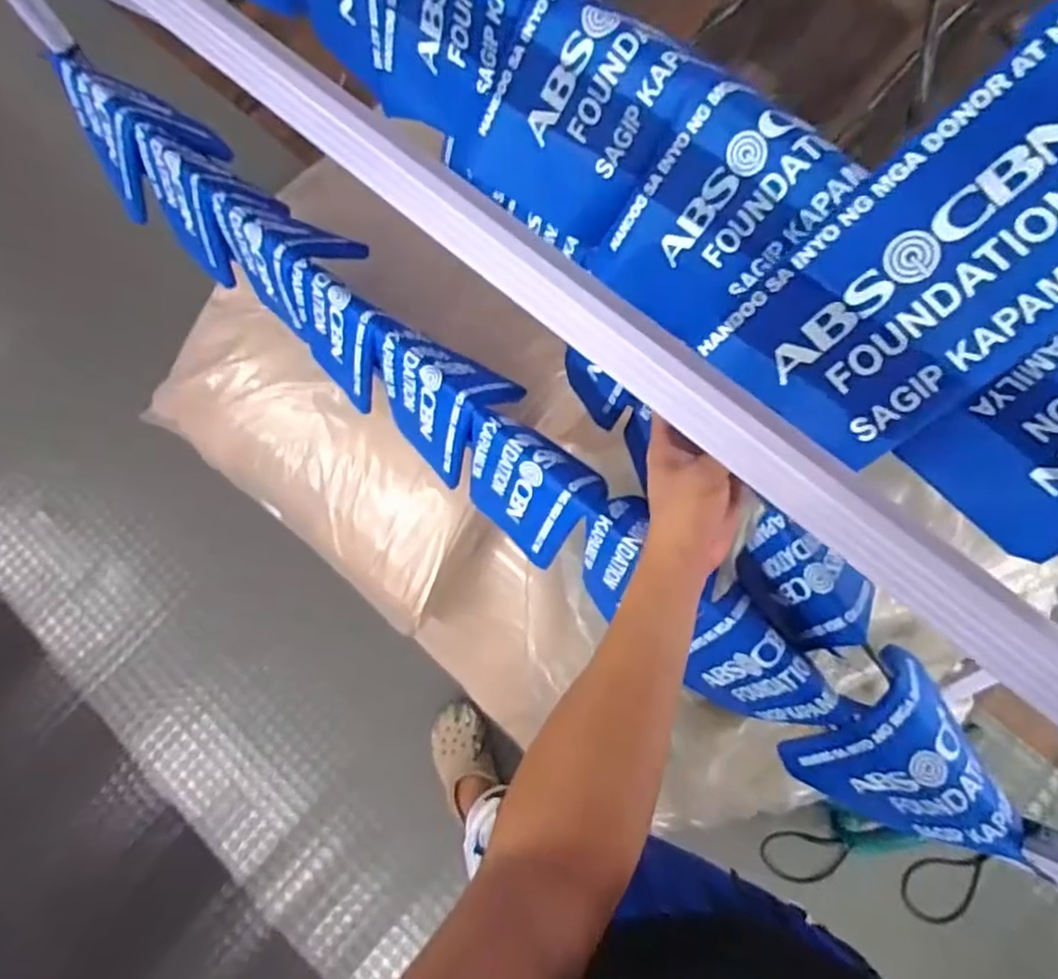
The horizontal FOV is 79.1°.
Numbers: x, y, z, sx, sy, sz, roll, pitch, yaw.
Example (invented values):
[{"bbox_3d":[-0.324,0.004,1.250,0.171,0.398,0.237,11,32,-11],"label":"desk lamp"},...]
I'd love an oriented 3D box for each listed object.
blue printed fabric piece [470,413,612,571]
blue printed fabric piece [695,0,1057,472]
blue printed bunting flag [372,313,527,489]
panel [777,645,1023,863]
[{"bbox_3d":[0.000,-0.009,0.755,0.162,0.160,0.127,42,83,6],"label":"blue printed fabric piece"},{"bbox_3d":[0.255,-0.141,0.381,0.142,0.017,0.277,49,117,4],"label":"blue printed fabric piece"},{"bbox_3d":[-0.117,-0.116,0.775,0.165,0.133,0.142,36,82,5],"label":"blue printed bunting flag"},{"bbox_3d":[0.369,0.248,0.628,0.140,0.136,0.157,23,81,3],"label":"panel"}]

